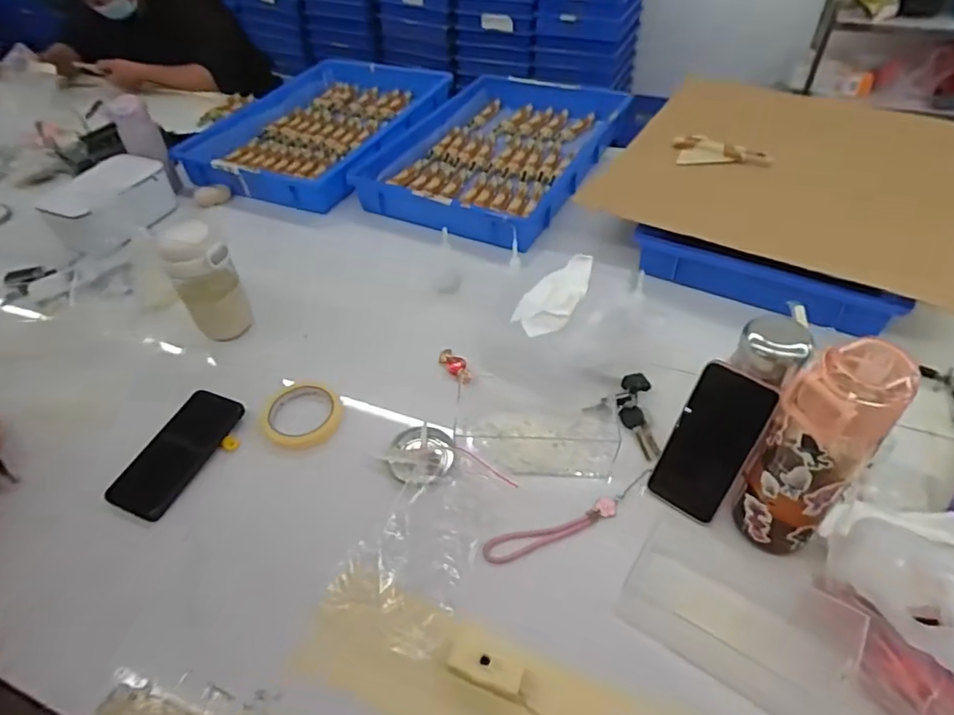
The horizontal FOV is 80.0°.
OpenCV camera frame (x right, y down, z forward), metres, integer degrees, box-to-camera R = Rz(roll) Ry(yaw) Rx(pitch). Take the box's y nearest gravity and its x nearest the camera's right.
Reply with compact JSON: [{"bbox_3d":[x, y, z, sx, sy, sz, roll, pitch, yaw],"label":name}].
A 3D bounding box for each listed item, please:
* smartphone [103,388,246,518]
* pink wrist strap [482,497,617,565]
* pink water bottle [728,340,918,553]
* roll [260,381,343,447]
[{"bbox_3d":[-0.352,0.109,0.673,0.079,0.015,0.170,14,47,17],"label":"smartphone"},{"bbox_3d":[0.079,0.182,0.597,0.152,0.005,0.028,-16,65,-14],"label":"pink wrist strap"},{"bbox_3d":[0.296,0.087,0.505,0.075,0.229,0.074,-26,49,-21],"label":"pink water bottle"},{"bbox_3d":[-0.221,0.070,0.714,0.095,0.027,0.090,-32,51,-25],"label":"roll"}]

